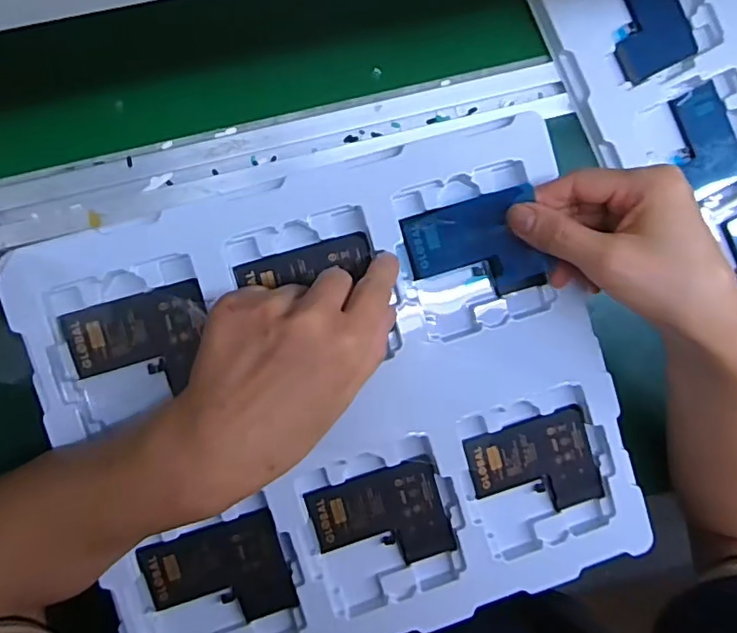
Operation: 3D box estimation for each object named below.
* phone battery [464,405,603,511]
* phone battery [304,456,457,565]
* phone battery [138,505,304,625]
[{"bbox_3d":[0.104,0.094,0.340,0.078,0.004,0.060,-15,94,-6],"label":"phone battery"},{"bbox_3d":[0.009,0.124,0.331,0.079,0.004,0.061,-16,94,-6],"label":"phone battery"},{"bbox_3d":[-0.086,0.151,0.321,0.077,0.006,0.060,-16,94,-6],"label":"phone battery"}]

